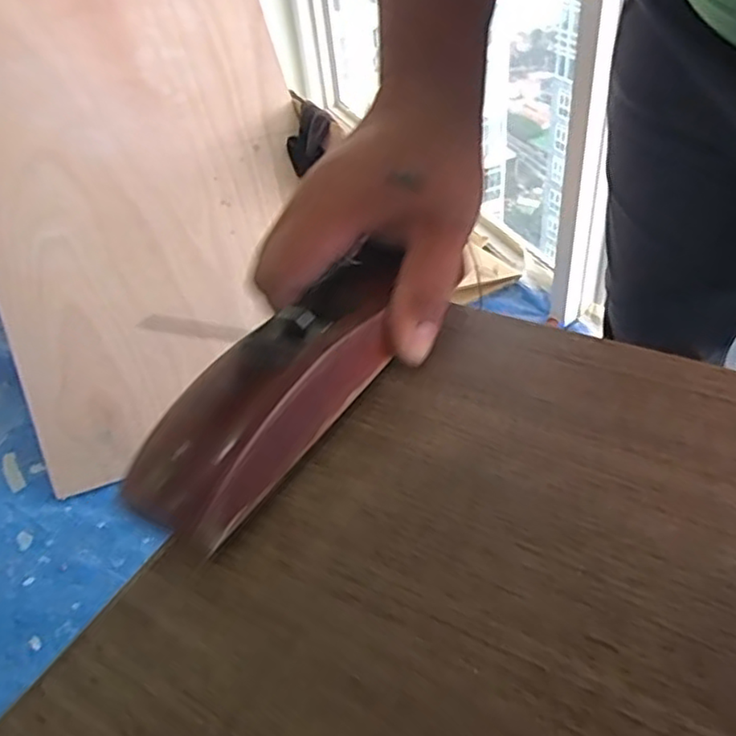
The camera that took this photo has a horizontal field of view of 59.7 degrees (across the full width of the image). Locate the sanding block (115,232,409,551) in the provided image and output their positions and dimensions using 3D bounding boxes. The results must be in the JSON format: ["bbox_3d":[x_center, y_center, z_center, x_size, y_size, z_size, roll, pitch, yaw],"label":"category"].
[{"bbox_3d":[-0.034,0.003,0.260,0.045,0.031,0.148,18,52,28],"label":"sanding block"}]

